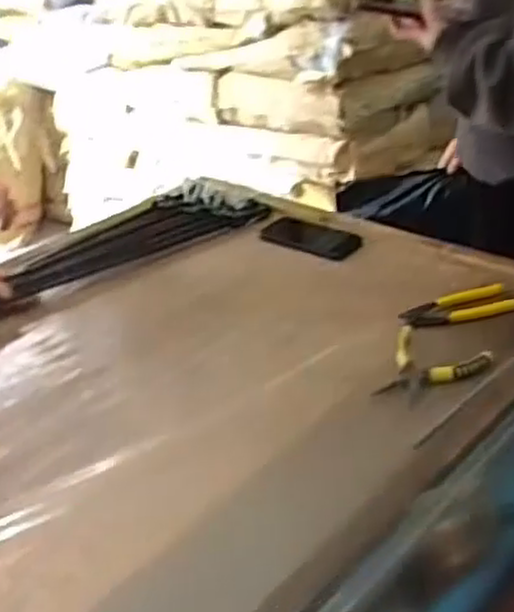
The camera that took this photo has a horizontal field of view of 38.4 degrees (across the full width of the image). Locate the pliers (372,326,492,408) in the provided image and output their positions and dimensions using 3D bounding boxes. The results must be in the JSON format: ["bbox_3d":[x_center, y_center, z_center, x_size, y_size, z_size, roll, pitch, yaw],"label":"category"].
[{"bbox_3d":[0.207,0.078,0.879,0.118,0.024,0.129,12,33,28],"label":"pliers"}]

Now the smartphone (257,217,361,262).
[{"bbox_3d":[0.091,-0.114,1.245,0.167,0.006,0.064,18,60,26],"label":"smartphone"}]

